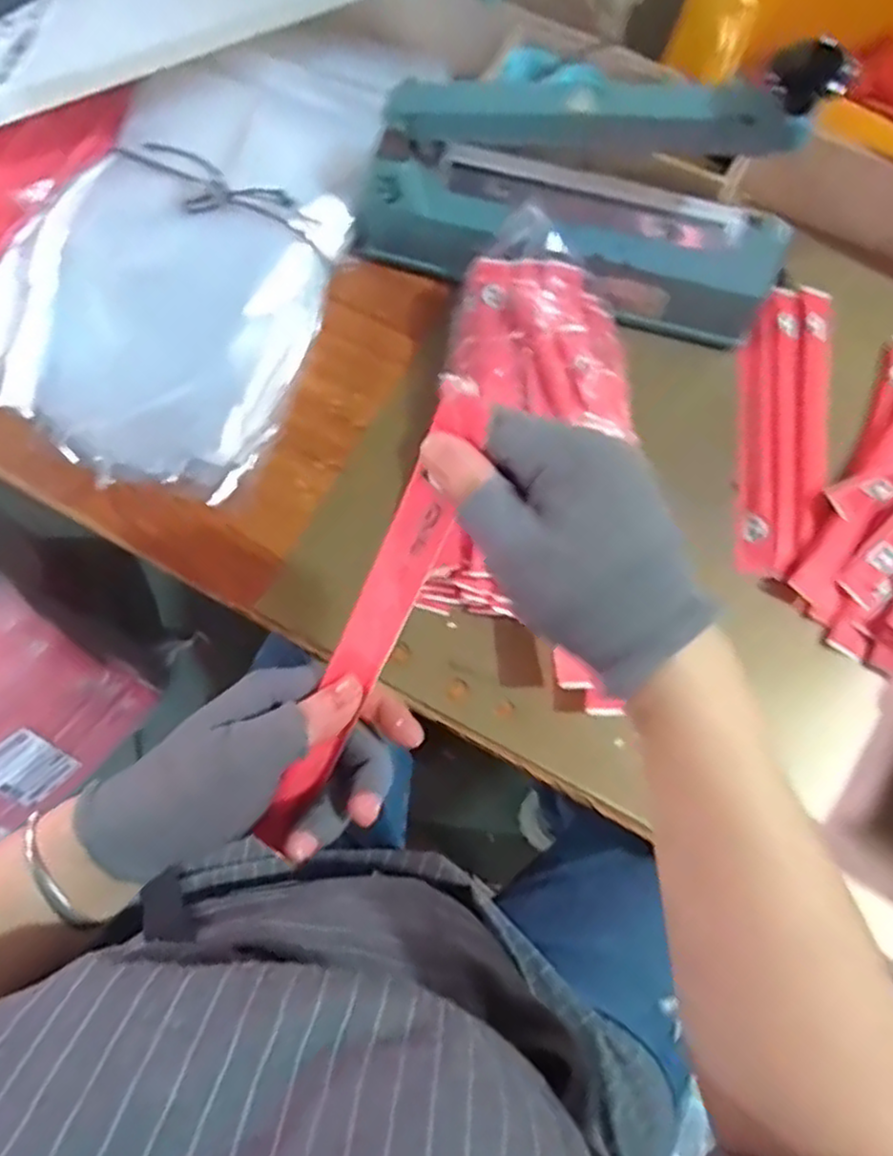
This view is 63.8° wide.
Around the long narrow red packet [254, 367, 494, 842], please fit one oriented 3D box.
[{"bbox_3d":[-0.033,0.026,0.311,0.024,0.012,0.226,27,107,7],"label":"long narrow red packet"}]

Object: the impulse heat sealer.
[{"bbox_3d":[0.087,-0.272,0.490,0.296,0.182,0.092,13,75,3],"label":"impulse heat sealer"}]

